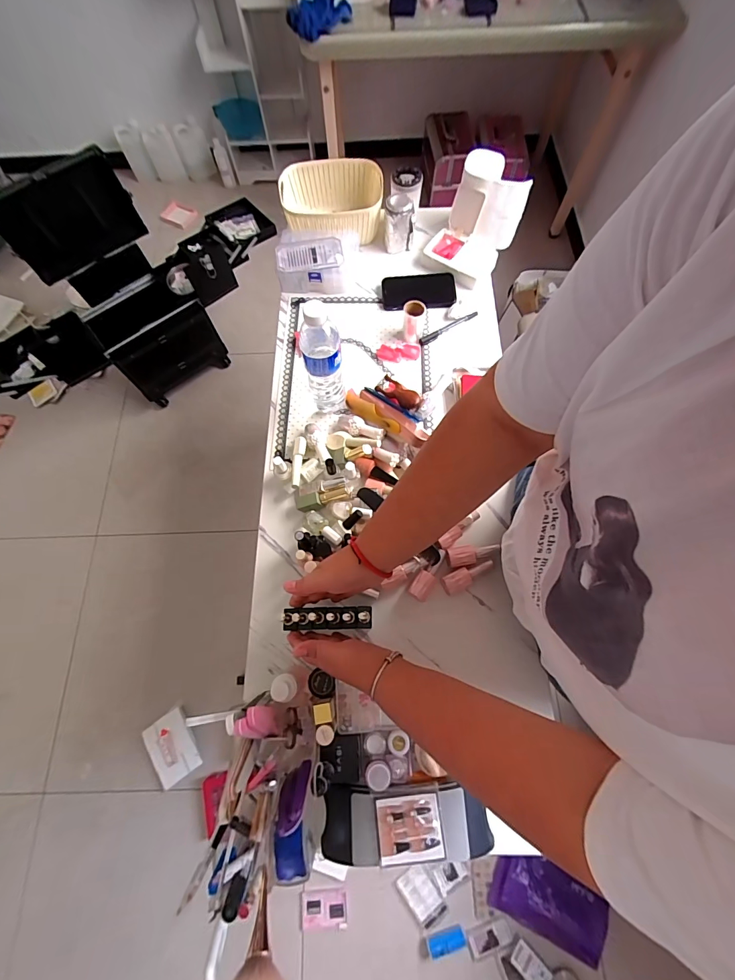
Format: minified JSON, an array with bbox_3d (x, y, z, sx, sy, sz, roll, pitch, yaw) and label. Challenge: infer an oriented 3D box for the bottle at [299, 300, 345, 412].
[{"bbox_3d":[-0.072,-0.208,0.631,0.062,0.211,0.065,0,71,1],"label":"bottle"}]

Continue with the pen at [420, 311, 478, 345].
[{"bbox_3d":[0.161,-0.325,0.774,0.133,0.014,0.013,-28,71,-11],"label":"pen"}]

